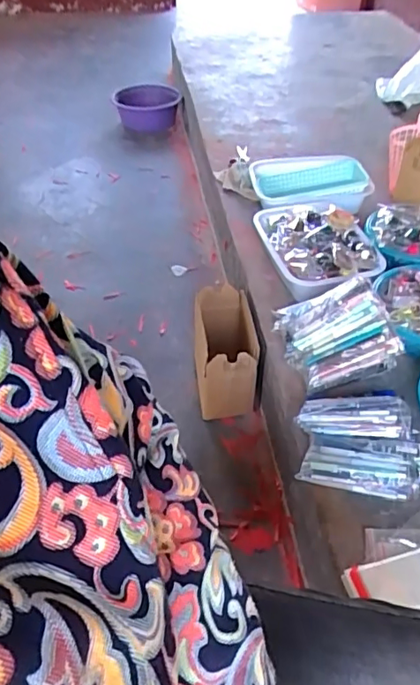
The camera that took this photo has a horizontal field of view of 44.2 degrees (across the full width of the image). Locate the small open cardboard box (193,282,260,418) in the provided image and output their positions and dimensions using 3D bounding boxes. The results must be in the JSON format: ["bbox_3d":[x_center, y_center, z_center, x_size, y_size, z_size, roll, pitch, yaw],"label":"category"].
[{"bbox_3d":[0.030,0.012,1.121,0.119,0.165,0.285,-3,44,-3],"label":"small open cardboard box"}]

